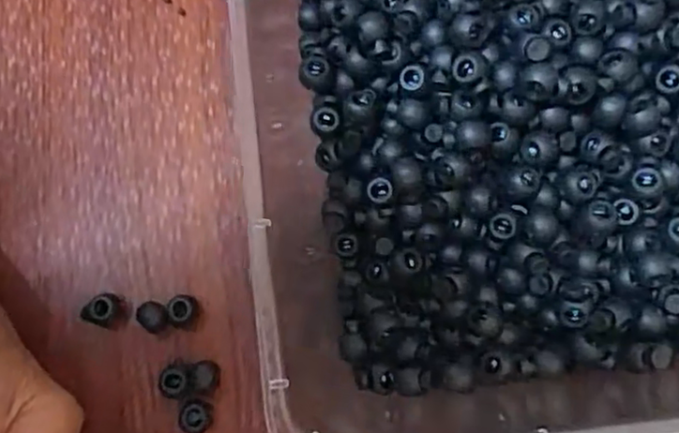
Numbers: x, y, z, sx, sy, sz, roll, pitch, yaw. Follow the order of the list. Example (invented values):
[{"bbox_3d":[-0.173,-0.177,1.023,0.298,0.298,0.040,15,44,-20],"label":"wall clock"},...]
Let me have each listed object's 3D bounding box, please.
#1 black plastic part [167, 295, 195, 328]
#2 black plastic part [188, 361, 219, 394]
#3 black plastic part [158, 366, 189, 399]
[{"bbox_3d":[-0.077,0.047,0.322,0.013,0.013,0.015,-2,74,1],"label":"black plastic part"},{"bbox_3d":[-0.064,0.077,0.312,0.014,0.010,0.014,-8,74,0],"label":"black plastic part"},{"bbox_3d":[-0.078,0.079,0.310,0.015,0.005,0.015,-1,74,2],"label":"black plastic part"}]

